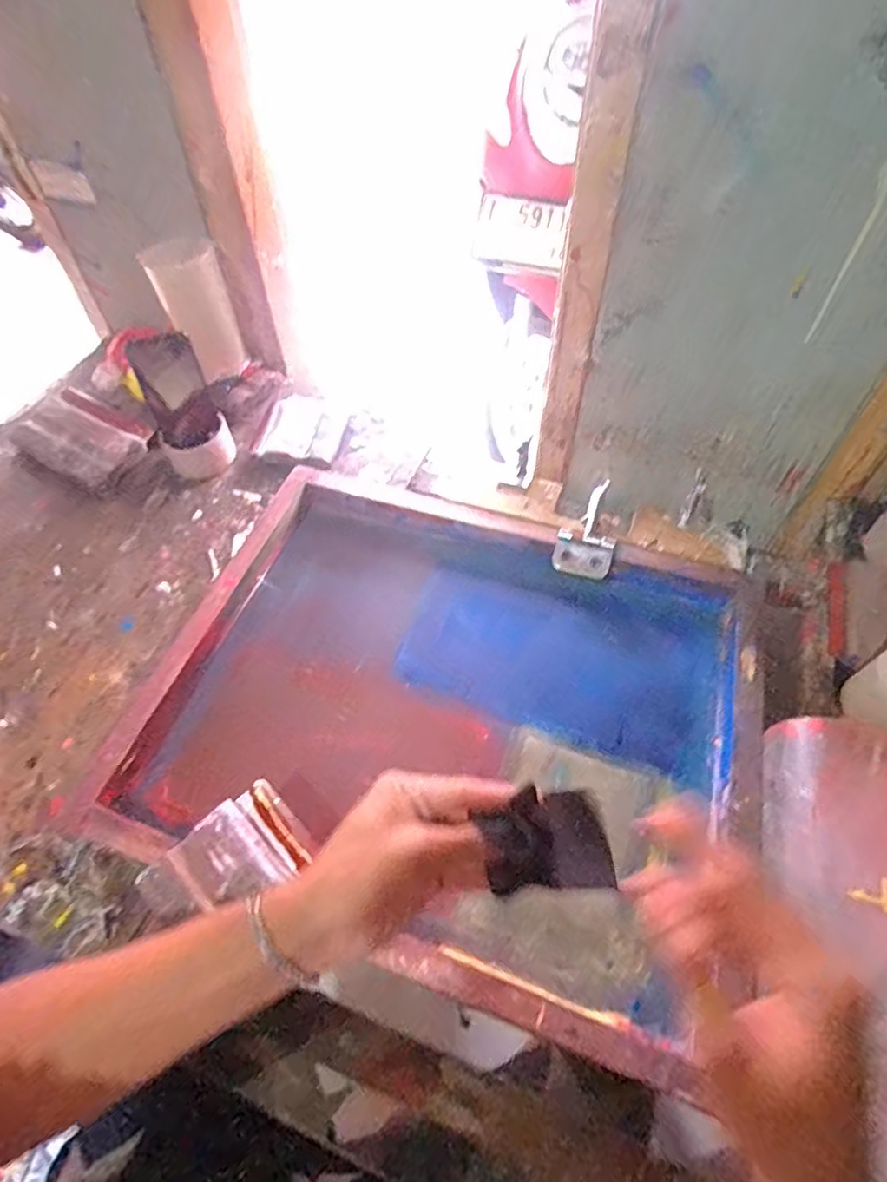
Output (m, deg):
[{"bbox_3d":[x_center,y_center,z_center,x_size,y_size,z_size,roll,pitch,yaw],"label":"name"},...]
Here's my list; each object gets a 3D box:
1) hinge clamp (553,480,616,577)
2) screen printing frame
[{"bbox_3d":[0.161,-0.065,0.665,0.064,0.041,0.112,14,55,11],"label":"hinge clamp"},{"bbox_3d":[0.002,0.103,0.581,0.551,0.045,0.450,16,56,12],"label":"screen printing frame"}]

